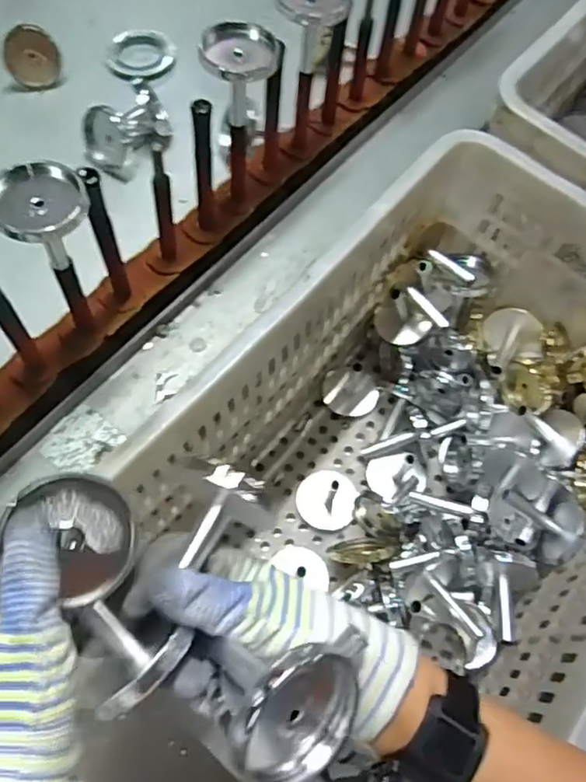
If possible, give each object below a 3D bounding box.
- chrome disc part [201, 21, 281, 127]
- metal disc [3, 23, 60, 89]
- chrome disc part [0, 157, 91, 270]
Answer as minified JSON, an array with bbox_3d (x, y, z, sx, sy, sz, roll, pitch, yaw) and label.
[{"bbox_3d":[-0.046,-0.265,0.534,0.065,0.078,0.051,9,65,1],"label":"chrome disc part"},{"bbox_3d":[-0.308,-0.395,0.731,0.060,0.065,0.006,4,34,-27],"label":"metal disc"},{"bbox_3d":[-0.182,-0.130,0.453,0.065,0.059,0.064,-20,68,-12],"label":"chrome disc part"}]

